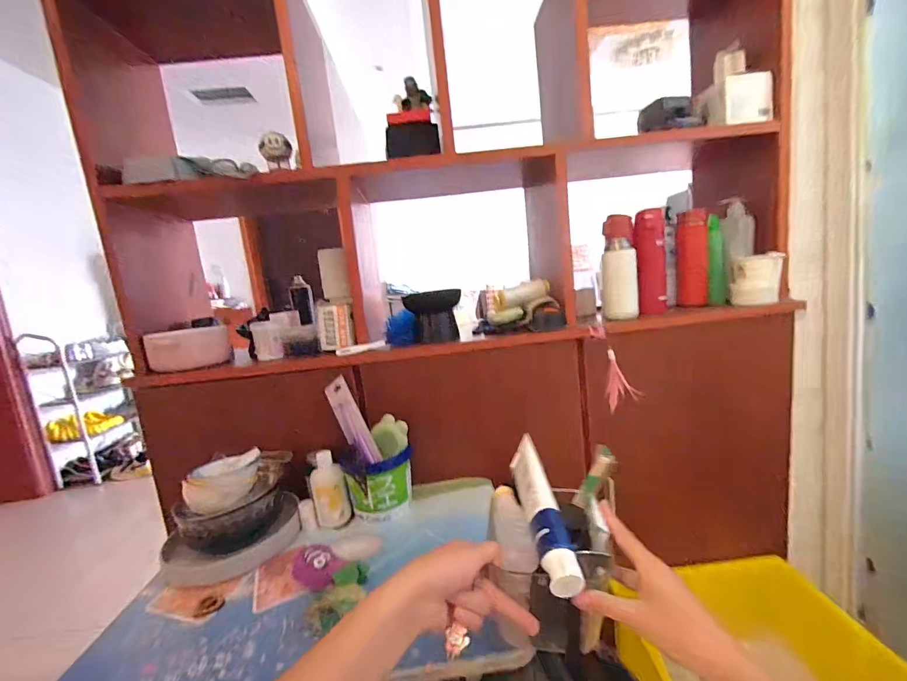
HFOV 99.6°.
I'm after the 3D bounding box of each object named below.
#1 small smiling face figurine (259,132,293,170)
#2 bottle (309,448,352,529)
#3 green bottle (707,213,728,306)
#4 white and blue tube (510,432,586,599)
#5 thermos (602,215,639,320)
[{"bbox_3d":[-0.367,-0.393,0.796,0.059,0.059,0.047,-10,10,-22],"label":"small smiling face figurine"},{"bbox_3d":[-0.234,0.281,0.725,0.059,0.135,0.035,-11,10,-26],"label":"bottle"},{"bbox_3d":[0.658,-0.201,0.956,0.038,0.217,0.047,-1,11,31],"label":"green bottle"},{"bbox_3d":[0.094,0.180,0.418,0.033,0.041,0.183,-7,24,-1],"label":"white and blue tube"},{"bbox_3d":[0.383,-0.168,0.886,0.072,0.233,0.088,-2,10,23],"label":"thermos"}]

